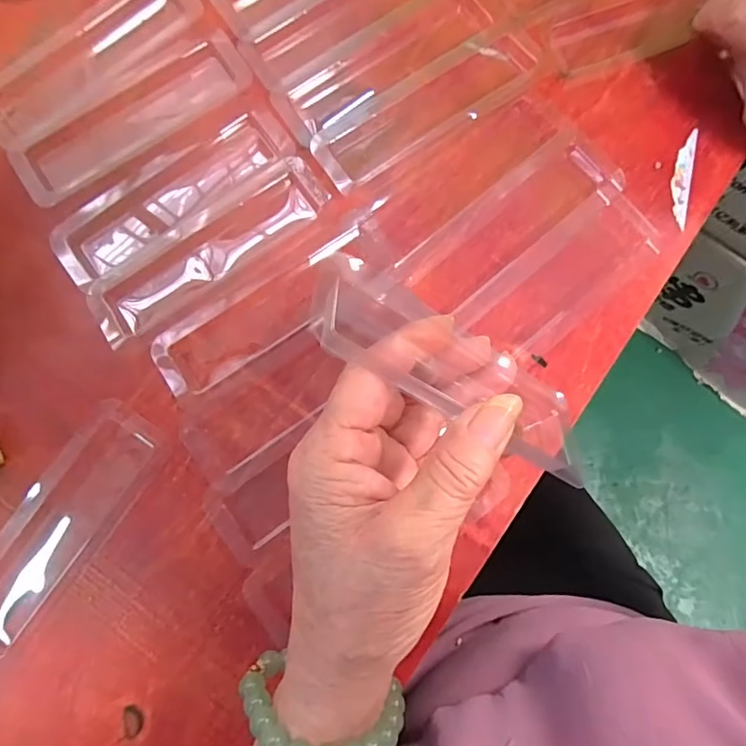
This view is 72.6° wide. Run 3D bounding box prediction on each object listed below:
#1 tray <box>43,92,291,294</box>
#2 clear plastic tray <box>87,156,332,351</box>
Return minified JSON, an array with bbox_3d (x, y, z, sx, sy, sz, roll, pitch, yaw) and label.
[{"bbox_3d":[-0.112,-0.104,0.284,0.141,0.012,0.048,-38,83,-4],"label":"tray"},{"bbox_3d":[-0.089,-0.068,0.278,0.138,0.011,0.036,-34,83,-4],"label":"clear plastic tray"}]

